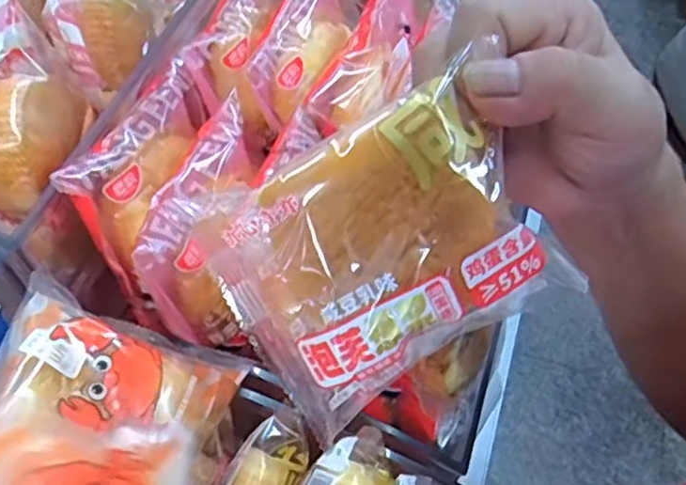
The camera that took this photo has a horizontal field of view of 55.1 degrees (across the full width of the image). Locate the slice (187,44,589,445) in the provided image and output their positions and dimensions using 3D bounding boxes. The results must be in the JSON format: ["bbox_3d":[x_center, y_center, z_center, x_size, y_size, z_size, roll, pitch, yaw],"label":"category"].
[{"bbox_3d":[0.013,0.002,0.222,0.102,0.023,0.082,-33,100,-2],"label":"slice"}]

